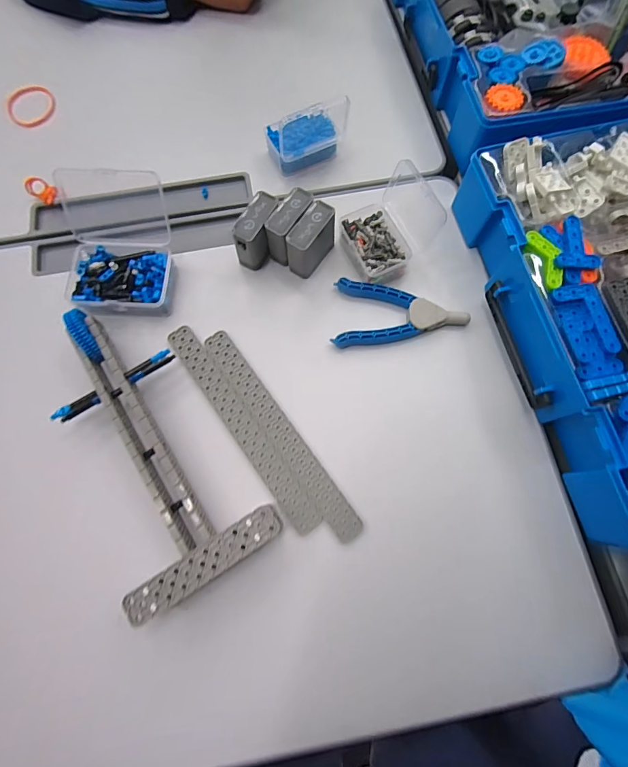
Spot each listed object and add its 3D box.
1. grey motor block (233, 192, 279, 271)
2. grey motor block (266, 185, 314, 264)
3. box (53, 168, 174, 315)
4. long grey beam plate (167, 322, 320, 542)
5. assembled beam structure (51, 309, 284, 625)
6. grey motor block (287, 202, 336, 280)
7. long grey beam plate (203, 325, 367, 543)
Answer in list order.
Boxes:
[{"bbox_3d":[-0.056,-0.150,0.387,0.023,0.054,0.056,24,74,8],"label":"grey motor block"},{"bbox_3d":[-0.024,-0.157,0.386,0.026,0.045,0.058,30,75,9],"label":"grey motor block"},{"bbox_3d":[-0.190,-0.129,0.363,0.096,0.081,0.103,1,73,1],"label":"box"},{"bbox_3d":[-0.068,0.036,0.352,0.027,0.005,0.224,-34,75,-9],"label":"long grey beam plate"},{"bbox_3d":[-0.144,0.047,0.328,0.123,0.043,0.256,-31,75,-9],"label":"assembled beam structure"},{"bbox_3d":[-0.001,-0.140,0.384,0.028,0.053,0.055,32,76,10],"label":"grey motor block"},{"bbox_3d":[-0.032,0.041,0.349,0.026,0.004,0.223,-35,76,-10],"label":"long grey beam plate"}]

